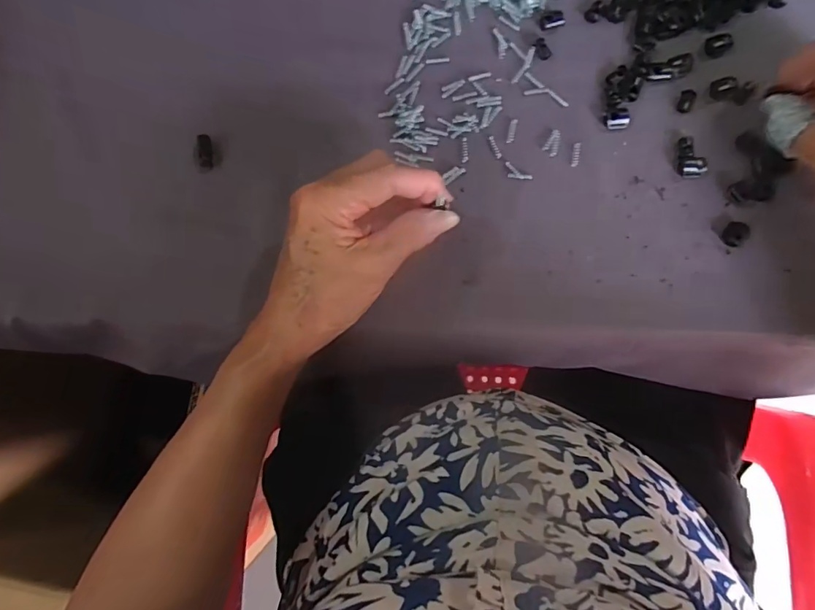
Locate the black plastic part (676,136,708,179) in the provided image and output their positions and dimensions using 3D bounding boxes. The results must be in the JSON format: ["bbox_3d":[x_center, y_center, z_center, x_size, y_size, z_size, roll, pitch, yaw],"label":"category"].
[{"bbox_3d":[0.187,-0.098,0.306,0.017,0.006,0.027,1,84,4],"label":"black plastic part"}]

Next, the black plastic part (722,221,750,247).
[{"bbox_3d":[0.211,-0.046,0.299,0.018,0.004,0.014,-42,83,-2],"label":"black plastic part"}]

